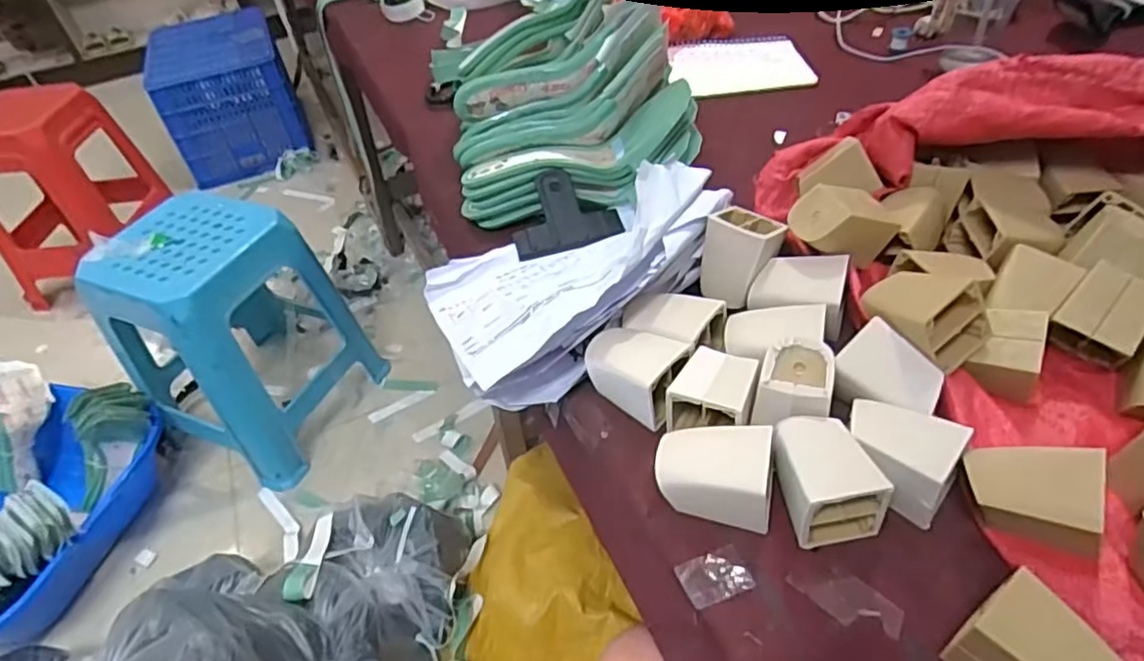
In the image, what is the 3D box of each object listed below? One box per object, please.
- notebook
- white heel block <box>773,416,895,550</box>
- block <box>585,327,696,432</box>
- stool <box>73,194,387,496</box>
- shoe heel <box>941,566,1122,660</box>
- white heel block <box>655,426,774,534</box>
[{"bbox_3d":[0.244,-0.394,0.980,0.189,0.014,0.144,-6,52,2],"label":"notebook"},{"bbox_3d":[0.177,0.101,0.469,0.060,0.058,0.077,-9,45,-2],"label":"white heel block"},{"bbox_3d":[0.049,0.035,0.551,0.088,0.047,0.068,22,52,26],"label":"block"},{"bbox_3d":[-0.686,0.011,1.356,0.353,0.469,0.345,13,48,20],"label":"stool"},{"bbox_3d":[0.264,0.186,0.371,0.053,0.050,0.074,-31,49,-22],"label":"shoe heel"},{"bbox_3d":[0.103,0.106,0.478,0.082,0.056,0.061,7,46,14],"label":"white heel block"}]

